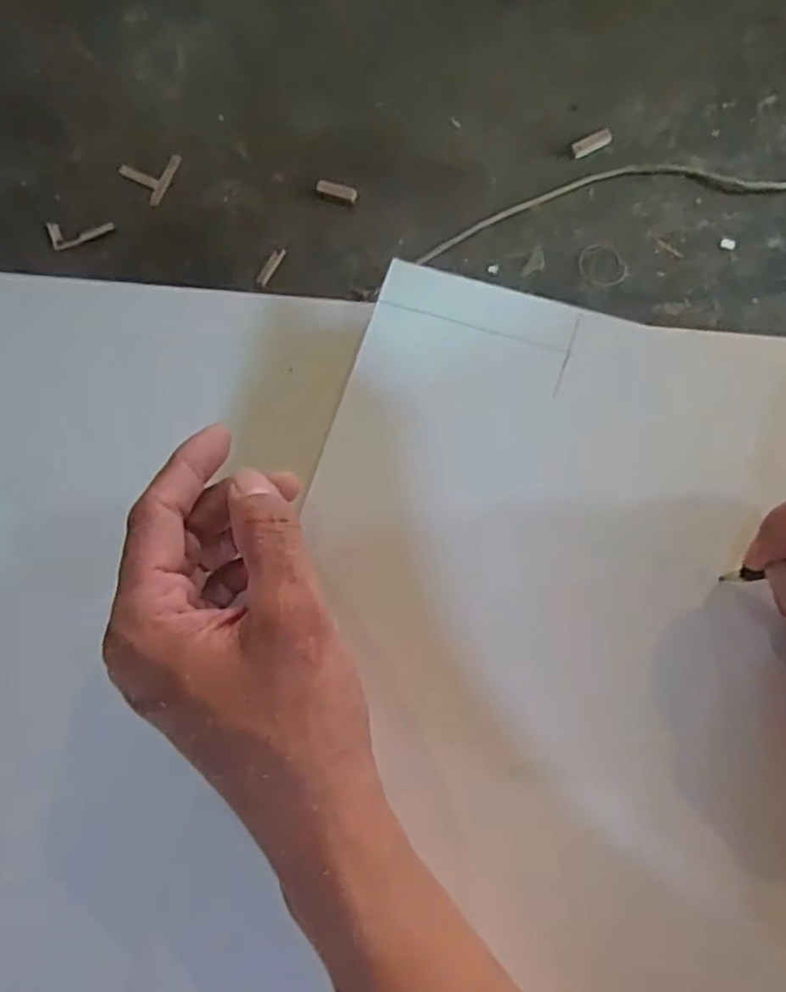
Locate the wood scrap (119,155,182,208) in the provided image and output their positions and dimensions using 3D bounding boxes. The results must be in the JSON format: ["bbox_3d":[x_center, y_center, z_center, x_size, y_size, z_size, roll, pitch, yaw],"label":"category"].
[{"bbox_3d":[-0.458,-0.607,1.262,0.092,0.018,0.104,27,87,9],"label":"wood scrap"}]

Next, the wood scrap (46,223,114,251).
[{"bbox_3d":[-0.580,-0.495,1.252,0.117,0.020,0.050,-15,82,5],"label":"wood scrap"}]

